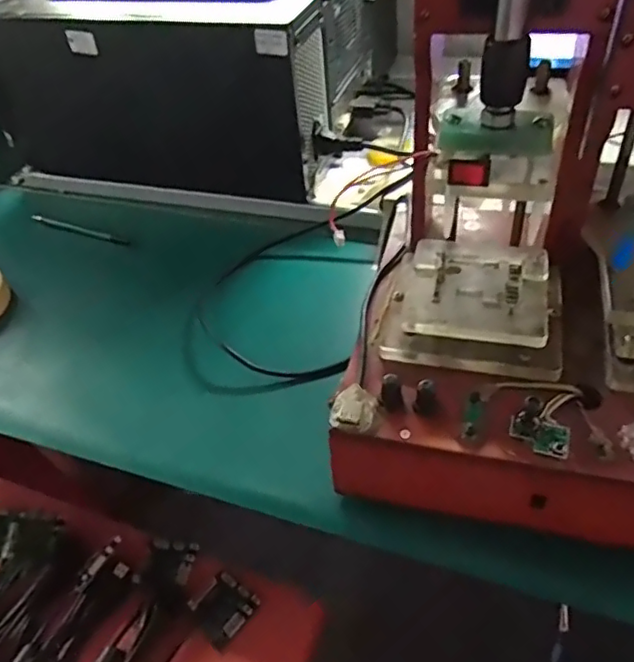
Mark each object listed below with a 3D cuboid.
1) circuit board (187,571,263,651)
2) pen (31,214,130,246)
[{"bbox_3d":[-0.096,0.280,0.612,0.056,0.006,0.057,28,54,31],"label":"circuit board"},{"bbox_3d":[-0.268,-0.115,0.680,0.152,0.004,0.010,18,49,24],"label":"pen"}]

